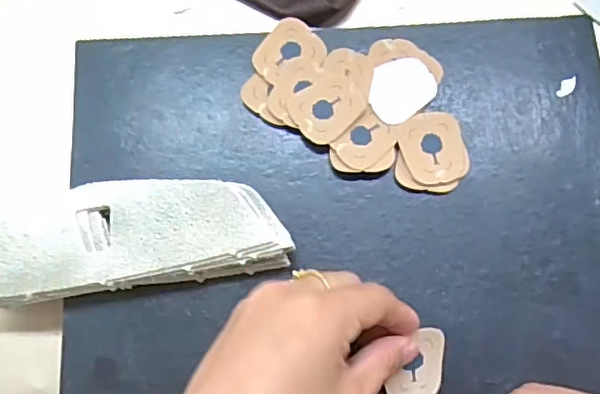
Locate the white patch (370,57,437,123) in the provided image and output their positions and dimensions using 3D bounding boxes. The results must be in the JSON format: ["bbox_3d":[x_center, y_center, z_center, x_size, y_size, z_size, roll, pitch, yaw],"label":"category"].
[{"bbox_3d":[0.056,-0.061,0.327,0.039,0.004,0.032,-42,80,-7],"label":"white patch"}]

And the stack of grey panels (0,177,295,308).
[{"bbox_3d":[-0.093,0.022,0.309,0.167,0.023,0.053,-8,78,0],"label":"stack of grey panels"}]

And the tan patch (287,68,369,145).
[{"bbox_3d":[0.016,-0.050,0.326,0.041,0.004,0.034,-36,80,-5],"label":"tan patch"}]

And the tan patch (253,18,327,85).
[{"bbox_3d":[-0.007,-0.080,0.335,0.037,0.004,0.034,-42,81,-5],"label":"tan patch"}]

